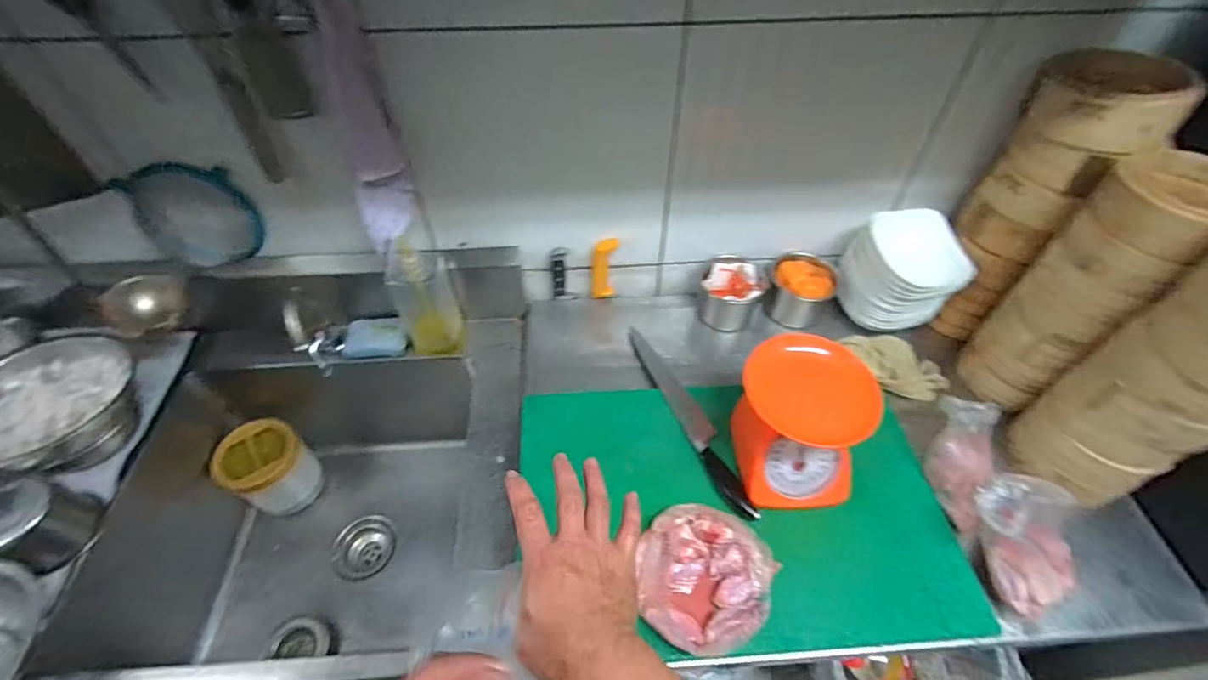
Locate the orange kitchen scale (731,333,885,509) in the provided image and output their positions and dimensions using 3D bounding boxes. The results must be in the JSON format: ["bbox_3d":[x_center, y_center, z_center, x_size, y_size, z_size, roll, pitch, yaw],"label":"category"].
[{"bbox_3d":[0.281,0.124,0.724,0.156,0.191,0.173,2,51,2],"label":"orange kitchen scale"}]

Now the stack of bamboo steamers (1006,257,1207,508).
[{"bbox_3d":[0.734,0.039,0.641,0.160,0.441,0.159,-22,54,-17],"label":"stack of bamboo steamers"}]

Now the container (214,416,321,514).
[{"bbox_3d":[-0.724,0.279,1.107,0.141,0.166,0.148,19,53,15],"label":"container"}]

